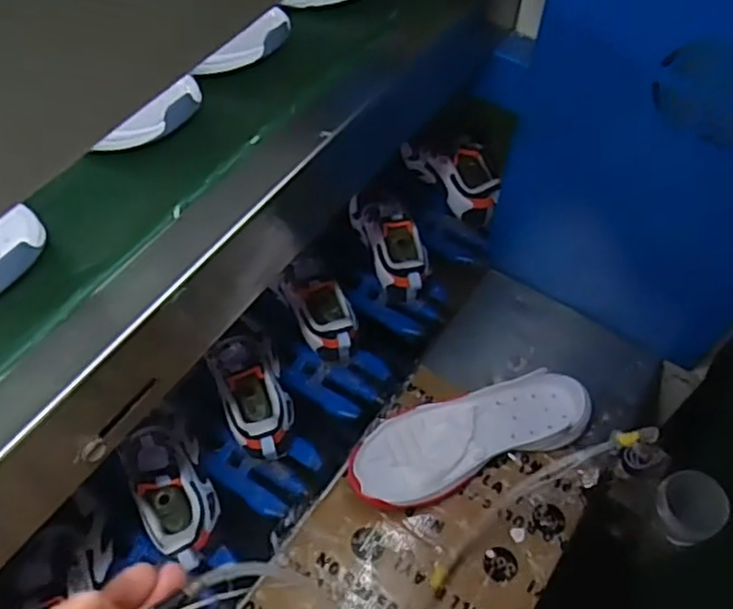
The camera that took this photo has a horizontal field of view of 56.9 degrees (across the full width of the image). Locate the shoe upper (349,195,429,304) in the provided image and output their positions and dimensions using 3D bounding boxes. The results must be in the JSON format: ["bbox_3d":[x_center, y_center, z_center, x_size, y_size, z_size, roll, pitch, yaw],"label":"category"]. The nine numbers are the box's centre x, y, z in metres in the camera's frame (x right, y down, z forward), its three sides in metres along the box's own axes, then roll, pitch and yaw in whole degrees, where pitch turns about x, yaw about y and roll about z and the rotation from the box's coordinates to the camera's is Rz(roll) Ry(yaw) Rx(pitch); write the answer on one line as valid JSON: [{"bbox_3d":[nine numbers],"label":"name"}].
[{"bbox_3d":[0.031,-0.081,0.825,0.067,0.088,0.168,-15,59,-9],"label":"shoe upper"}]

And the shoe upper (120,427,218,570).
[{"bbox_3d":[-0.191,0.181,0.662,0.072,0.065,0.153,-25,61,-15],"label":"shoe upper"}]

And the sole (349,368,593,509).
[{"bbox_3d":[0.101,0.136,0.703,0.248,0.052,0.096,-18,59,-11],"label":"sole"}]

